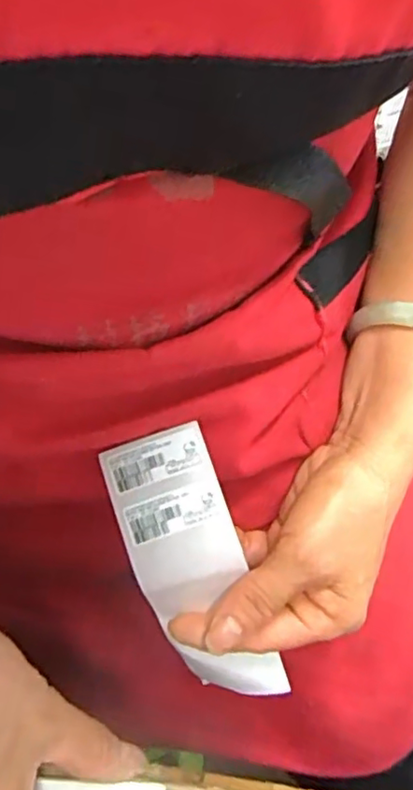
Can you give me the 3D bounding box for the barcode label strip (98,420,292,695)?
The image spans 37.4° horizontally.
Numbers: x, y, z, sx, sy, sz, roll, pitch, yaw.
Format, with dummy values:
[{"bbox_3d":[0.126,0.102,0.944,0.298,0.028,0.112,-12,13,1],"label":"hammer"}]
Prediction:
[{"bbox_3d":[-0.006,0.088,0.302,0.051,0.027,0.142,-21,99,-7],"label":"barcode label strip"}]

